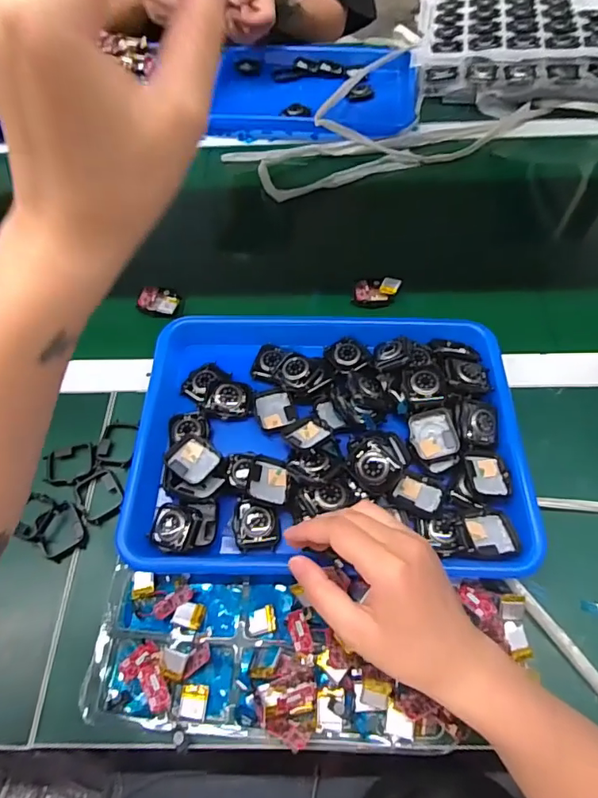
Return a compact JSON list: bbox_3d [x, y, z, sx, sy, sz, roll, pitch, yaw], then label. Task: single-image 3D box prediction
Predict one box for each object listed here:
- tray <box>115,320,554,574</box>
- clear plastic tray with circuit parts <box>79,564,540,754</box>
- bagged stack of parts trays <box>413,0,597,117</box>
[{"bbox_3d":[0.025,0.023,0.438,0.323,0.043,0.252,1,57,2],"label":"tray"},{"bbox_3d":[0.007,0.185,0.354,0.313,0.033,0.120,2,57,3],"label":"clear plastic tray with circuit parts"},{"bbox_3d":[0.356,-0.542,0.744,0.350,0.086,0.286,7,58,6],"label":"bagged stack of parts trays"}]

